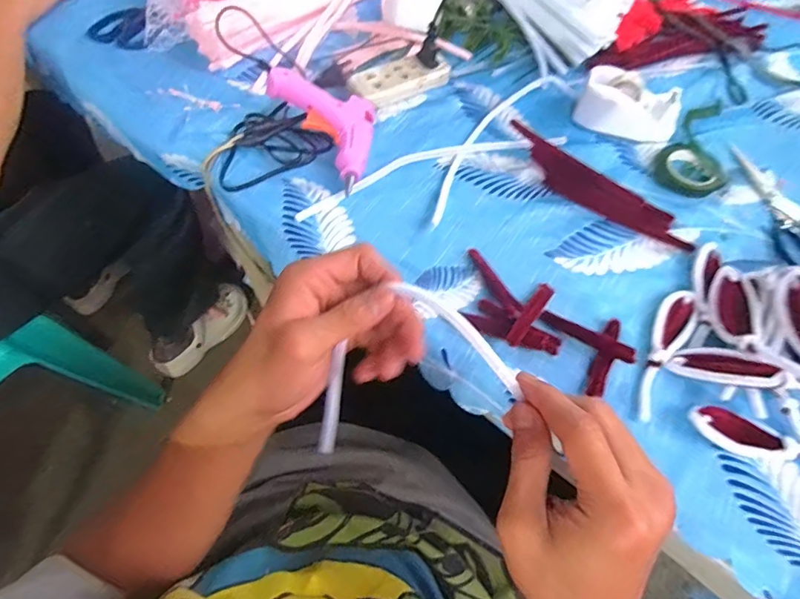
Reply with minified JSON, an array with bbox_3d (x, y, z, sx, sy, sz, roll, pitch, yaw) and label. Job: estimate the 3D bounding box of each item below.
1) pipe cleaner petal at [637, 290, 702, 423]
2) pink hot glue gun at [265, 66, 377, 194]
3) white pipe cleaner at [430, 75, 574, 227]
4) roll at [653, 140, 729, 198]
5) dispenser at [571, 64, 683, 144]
[{"bbox_3d":[0.208,0.038,0.370,0.030,0.009,0.123,35,66,16],"label":"pipe cleaner petal"},{"bbox_3d":[-0.059,-0.177,0.461,0.086,0.023,0.130,-36,84,-33],"label":"pink hot glue gun"},{"bbox_3d":[0.094,-0.169,0.481,0.054,0.018,0.257,36,63,18],"label":"white pipe cleaner"},{"bbox_3d":[0.293,-0.132,0.468,0.066,0.014,0.064,1,62,-1],"label":"roll"},{"bbox_3d":[0.241,-0.203,0.492,0.101,0.038,0.059,28,62,13],"label":"dispenser"}]

